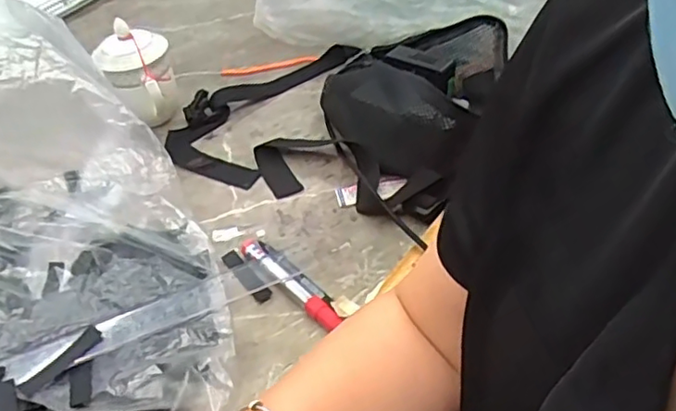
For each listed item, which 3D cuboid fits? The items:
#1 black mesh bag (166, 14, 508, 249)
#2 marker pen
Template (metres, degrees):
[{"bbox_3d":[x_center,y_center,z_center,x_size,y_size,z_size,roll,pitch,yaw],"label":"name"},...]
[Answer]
[{"bbox_3d":[-0.001,-0.135,0.693,0.342,0.109,0.299,20,49,25],"label":"black mesh bag"},{"bbox_3d":[-0.045,0.065,0.543,0.019,0.021,0.139,-33,49,-25],"label":"marker pen"}]

